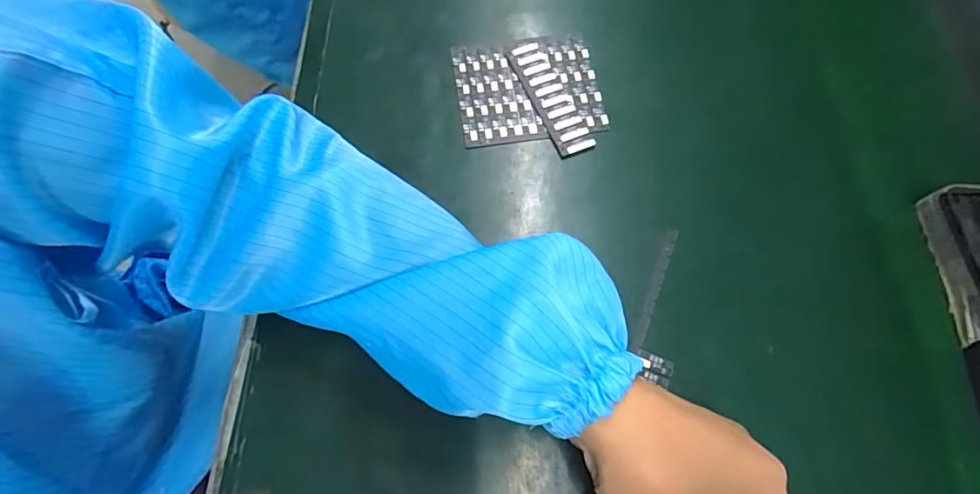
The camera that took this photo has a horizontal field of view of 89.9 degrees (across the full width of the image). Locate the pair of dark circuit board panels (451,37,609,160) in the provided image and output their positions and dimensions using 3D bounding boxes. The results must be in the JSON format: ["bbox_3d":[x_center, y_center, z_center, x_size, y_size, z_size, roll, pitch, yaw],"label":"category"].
[{"bbox_3d":[0.028,-0.106,0.346,0.098,0.005,0.097,-8,67,-3],"label":"pair of dark circuit board panels"}]

